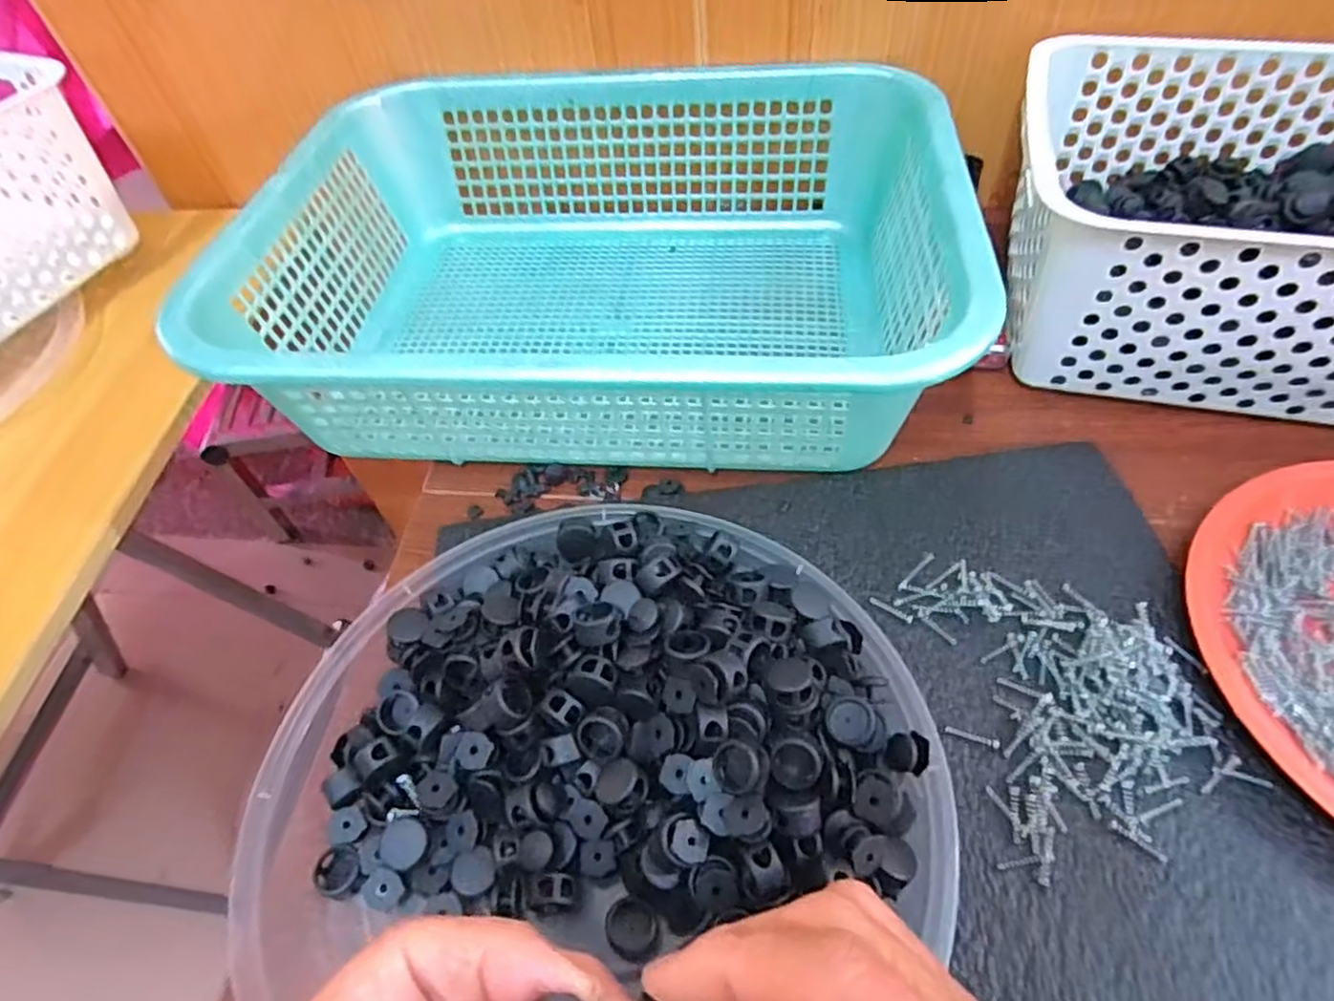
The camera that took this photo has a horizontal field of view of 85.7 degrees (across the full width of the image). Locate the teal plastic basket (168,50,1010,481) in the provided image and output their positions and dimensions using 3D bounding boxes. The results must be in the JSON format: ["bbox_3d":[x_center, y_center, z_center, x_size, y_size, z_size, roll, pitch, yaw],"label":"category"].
[{"bbox_3d":[-0.038,-0.148,0.425,0.387,0.090,0.292,0,53,5],"label":"teal plastic basket"}]

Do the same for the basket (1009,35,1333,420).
[{"bbox_3d":[0.342,-0.147,0.383,0.294,0.104,0.198,10,55,12],"label":"basket"}]

